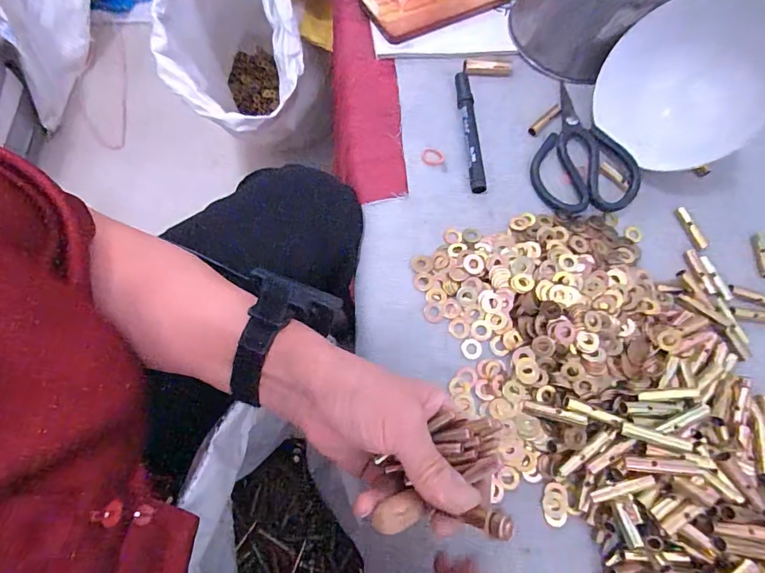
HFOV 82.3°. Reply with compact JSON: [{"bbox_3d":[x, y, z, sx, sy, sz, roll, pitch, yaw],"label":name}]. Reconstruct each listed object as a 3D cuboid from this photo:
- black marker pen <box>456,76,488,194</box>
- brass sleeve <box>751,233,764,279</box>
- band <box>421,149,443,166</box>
[{"bbox_3d":[0.084,-0.151,0.424,0.015,0.015,0.132,-3,67,-5],"label":"black marker pen"},{"bbox_3d":[0.352,-0.029,0.405,0.012,0.012,0.044,2,67,-3],"label":"brass sleeve"},{"bbox_3d":[0.048,-0.125,0.423,0.021,0.004,0.017,12,67,1],"label":"band"}]

